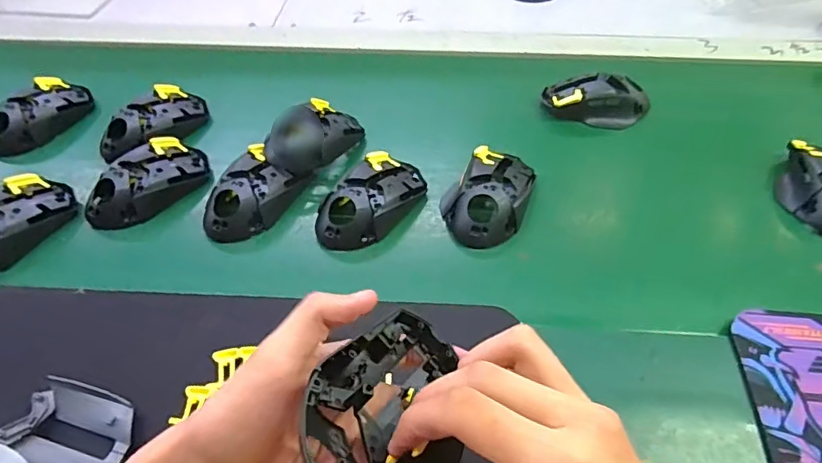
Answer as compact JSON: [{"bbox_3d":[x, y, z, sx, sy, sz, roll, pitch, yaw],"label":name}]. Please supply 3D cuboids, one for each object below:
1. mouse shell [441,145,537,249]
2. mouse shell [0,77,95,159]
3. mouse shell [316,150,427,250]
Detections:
[{"bbox_3d":[0.070,-0.036,0.484,0.075,0.038,0.112,21,52,16],"label":"mouse shell"},{"bbox_3d":[-0.407,-0.129,0.579,0.059,0.040,0.115,15,51,12],"label":"mouse shell"},{"bbox_3d":[-0.038,-0.031,0.482,0.071,0.035,0.116,24,53,19],"label":"mouse shell"}]

